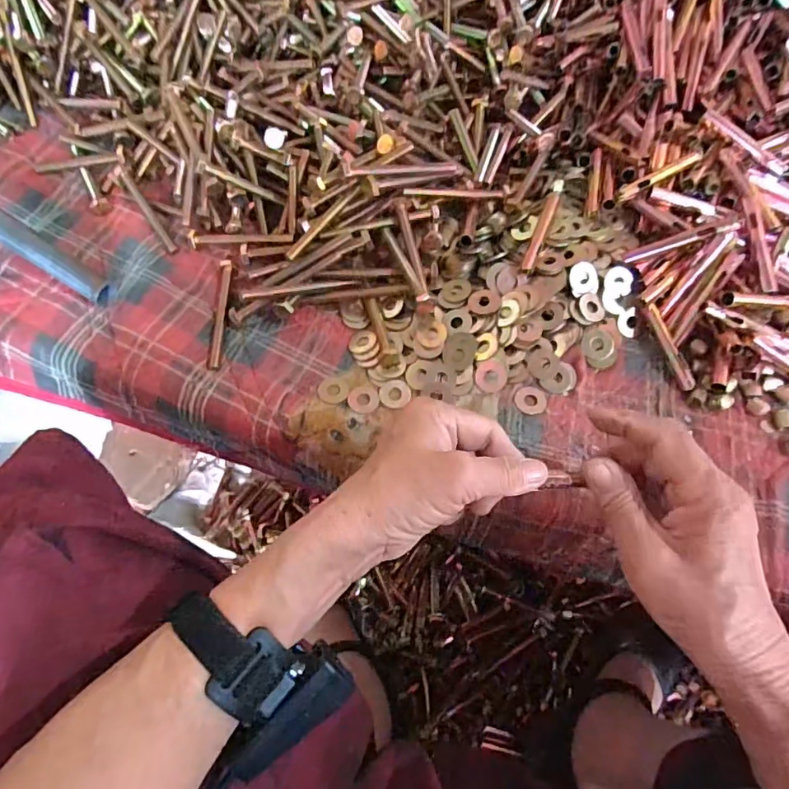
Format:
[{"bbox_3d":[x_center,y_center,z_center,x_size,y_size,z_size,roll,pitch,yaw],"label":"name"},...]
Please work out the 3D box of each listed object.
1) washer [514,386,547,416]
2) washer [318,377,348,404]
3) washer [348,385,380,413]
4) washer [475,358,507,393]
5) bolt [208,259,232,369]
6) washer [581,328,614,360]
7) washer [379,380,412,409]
[{"bbox_3d":[0.107,0.005,0.395,0.025,0.004,0.024,5,66,2],"label":"washer"},{"bbox_3d":[-0.049,-0.003,0.403,0.024,0.005,0.024,0,66,0],"label":"washer"},{"bbox_3d":[-0.024,0.003,0.397,0.024,0.005,0.025,0,66,0],"label":"washer"},{"bbox_3d":[0.077,-0.015,0.402,0.025,0.004,0.028,2,66,0],"label":"washer"},{"bbox_3d":[-0.149,-0.069,0.432,0.010,0.007,0.107,-1,66,-1],"label":"bolt"},{"bbox_3d":[0.165,-0.041,0.411,0.024,0.005,0.027,33,70,13],"label":"washer"},{"bbox_3d":[0.001,-0.001,0.399,0.024,0.004,0.025,0,66,0],"label":"washer"}]

